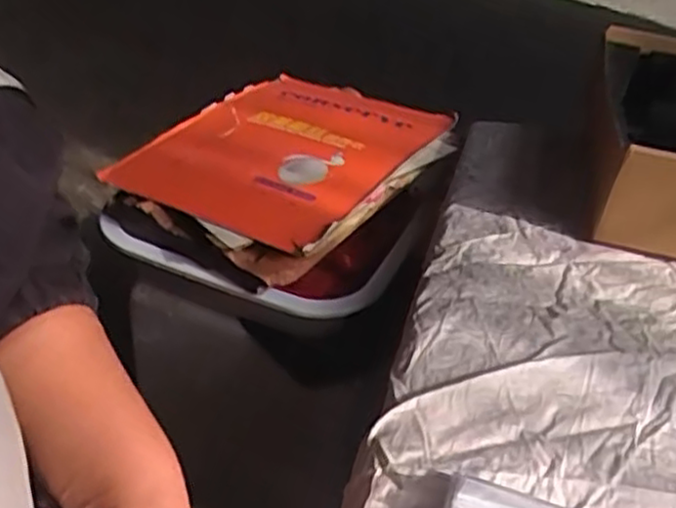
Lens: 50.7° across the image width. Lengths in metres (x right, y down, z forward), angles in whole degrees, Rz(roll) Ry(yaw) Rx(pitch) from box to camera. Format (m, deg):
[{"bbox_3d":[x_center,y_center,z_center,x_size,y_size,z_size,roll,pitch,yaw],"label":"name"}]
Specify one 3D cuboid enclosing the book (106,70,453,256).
[{"bbox_3d":[-0.060,-0.105,0.745,0.243,0.046,0.298,24,40,21],"label":"book"}]

